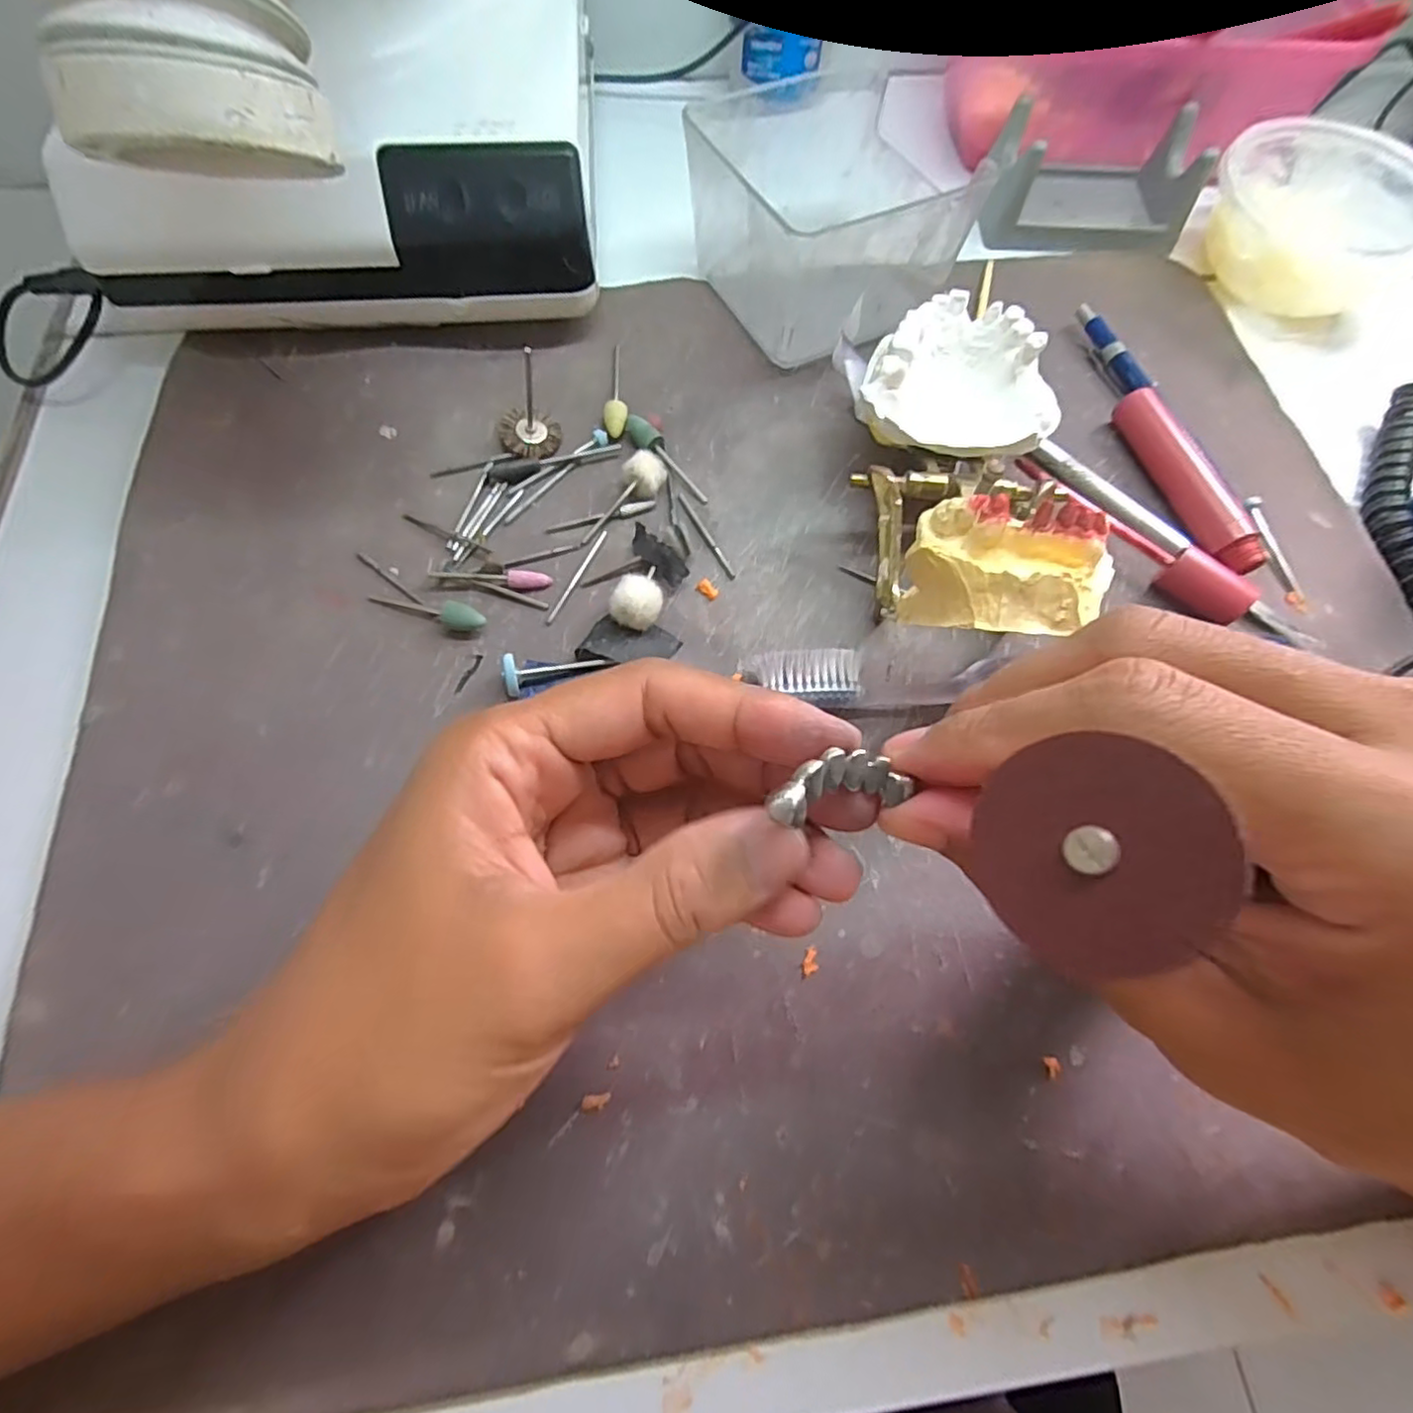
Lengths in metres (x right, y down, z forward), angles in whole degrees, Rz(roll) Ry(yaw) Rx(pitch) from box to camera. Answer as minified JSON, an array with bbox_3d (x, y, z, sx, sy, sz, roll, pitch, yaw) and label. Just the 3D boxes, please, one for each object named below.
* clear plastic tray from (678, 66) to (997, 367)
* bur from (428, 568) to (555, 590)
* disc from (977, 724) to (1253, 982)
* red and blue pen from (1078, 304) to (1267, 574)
[{"bbox_3d":[0.052,-0.212,0.287,0.091,0.058,0.101,-25,71,-11],"label":"clear plastic tray"},{"bbox_3d":[-0.080,-0.047,0.244,0.044,0.006,0.007,0,68,-2],"label":"bur"},{"bbox_3d":[0.042,0.016,0.072,0.004,0.025,0.024,9,55,-48],"label":"disc"},{"bbox_3d":[0.188,-0.116,0.276,0.018,0.018,0.142,-8,68,-5],"label":"red and blue pen"}]

